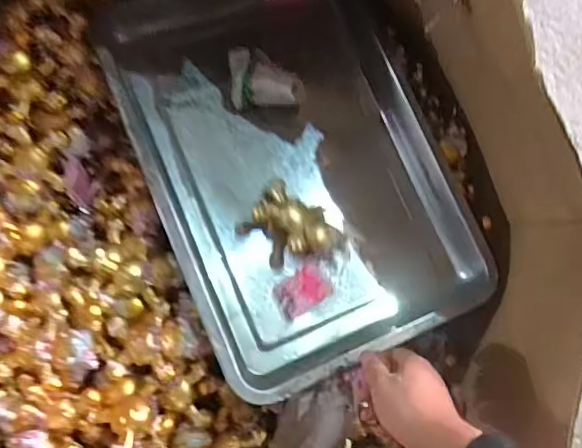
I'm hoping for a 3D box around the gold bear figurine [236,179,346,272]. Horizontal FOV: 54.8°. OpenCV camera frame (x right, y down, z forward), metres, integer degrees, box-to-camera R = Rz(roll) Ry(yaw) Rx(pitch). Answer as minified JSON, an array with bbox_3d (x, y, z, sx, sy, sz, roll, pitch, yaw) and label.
[{"bbox_3d":[0.001,0.010,0.654,0.106,0.050,0.085,37,83,-3],"label":"gold bear figurine"}]

